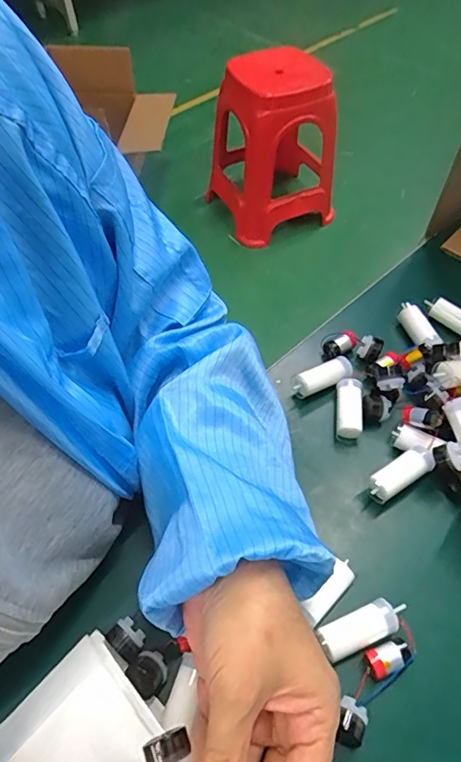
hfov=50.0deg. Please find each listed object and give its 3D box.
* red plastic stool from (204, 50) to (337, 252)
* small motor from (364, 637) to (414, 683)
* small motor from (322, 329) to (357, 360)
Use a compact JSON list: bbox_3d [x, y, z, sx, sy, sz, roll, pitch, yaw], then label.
[{"bbox_3d":[0.139,-0.741,1.571,0.382,0.441,0.382,-29,59,-19],"label":"red plastic stool"},{"bbox_3d":[0.097,0.171,0.306,0.028,0.013,0.016,-23,57,-15],"label":"small motor"},{"bbox_3d":[0.096,-0.031,0.444,0.035,0.014,0.017,-35,59,4],"label":"small motor"}]

